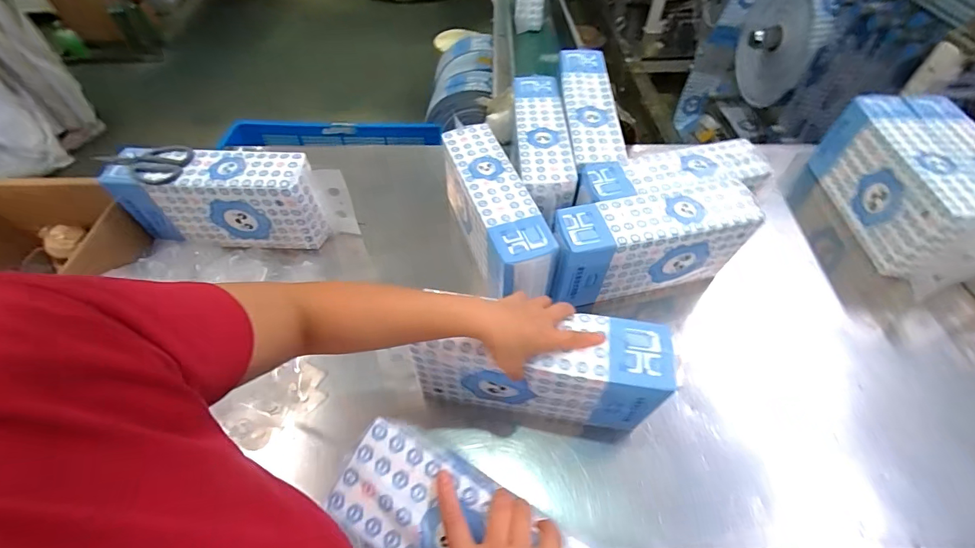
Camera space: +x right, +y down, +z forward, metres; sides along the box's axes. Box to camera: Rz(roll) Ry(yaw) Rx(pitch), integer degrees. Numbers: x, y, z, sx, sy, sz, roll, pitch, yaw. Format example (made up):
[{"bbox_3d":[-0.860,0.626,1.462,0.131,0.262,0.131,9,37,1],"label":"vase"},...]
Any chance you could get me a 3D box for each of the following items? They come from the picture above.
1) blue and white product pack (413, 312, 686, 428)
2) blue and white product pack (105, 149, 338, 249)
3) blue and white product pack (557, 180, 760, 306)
[{"bbox_3d":[0.068,0.124,0.583,0.302,0.153,0.086,8,54,6],"label":"blue and white product pack"},{"bbox_3d":[-0.462,-0.129,0.763,0.320,0.155,0.081,1,53,1],"label":"blue and white product pack"},{"bbox_3d":[0.251,-0.046,0.701,0.321,0.150,0.088,-11,54,-8],"label":"blue and white product pack"}]

